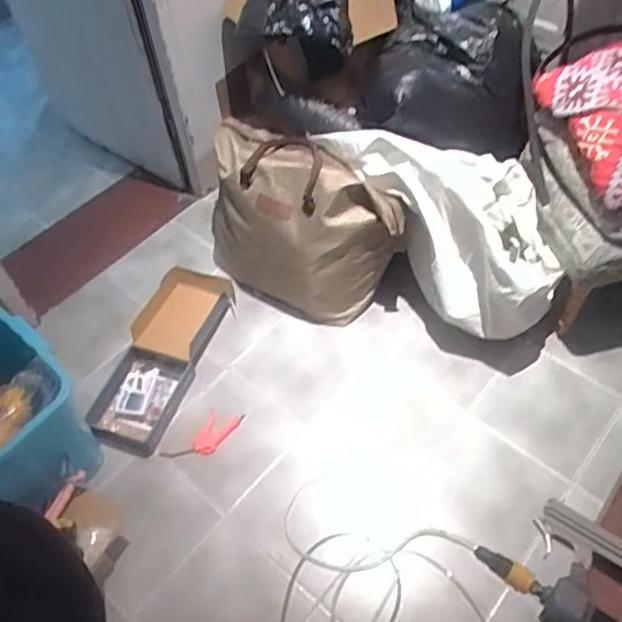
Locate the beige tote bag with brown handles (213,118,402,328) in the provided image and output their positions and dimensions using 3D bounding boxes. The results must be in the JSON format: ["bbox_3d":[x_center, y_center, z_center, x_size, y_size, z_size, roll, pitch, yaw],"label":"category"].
[{"bbox_3d":[-0.041,-0.230,1.759,0.604,0.464,0.287,18,56,17],"label":"beige tote bag with brown handles"}]

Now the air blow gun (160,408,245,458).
[{"bbox_3d":[-0.279,0.331,1.610,0.099,0.027,0.213,35,63,26],"label":"air blow gun"}]

